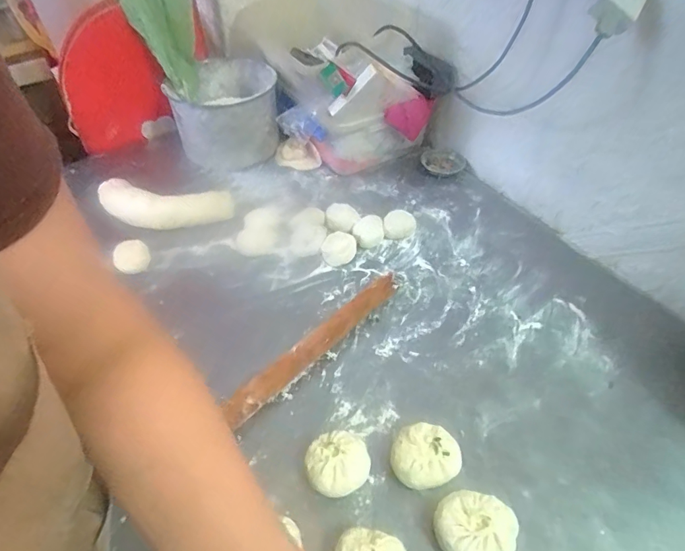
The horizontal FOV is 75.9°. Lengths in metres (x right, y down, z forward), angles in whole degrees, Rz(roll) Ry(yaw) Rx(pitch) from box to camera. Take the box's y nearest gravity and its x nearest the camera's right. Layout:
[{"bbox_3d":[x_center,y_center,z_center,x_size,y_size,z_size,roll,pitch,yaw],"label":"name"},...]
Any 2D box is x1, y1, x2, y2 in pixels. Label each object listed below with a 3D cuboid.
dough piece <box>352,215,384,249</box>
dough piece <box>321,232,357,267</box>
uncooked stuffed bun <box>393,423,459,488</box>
[{"bbox_3d":[0.043,-0.070,0.733,0.049,0.029,0.054,-3,47,1],"label":"dough piece"},{"bbox_3d":[-0.006,-0.042,0.713,0.056,0.020,0.064,-7,48,-2],"label":"dough piece"},{"bbox_3d":[0.086,0.193,0.474,0.075,0.045,0.064,-12,48,-9],"label":"uncooked stuffed bun"}]

